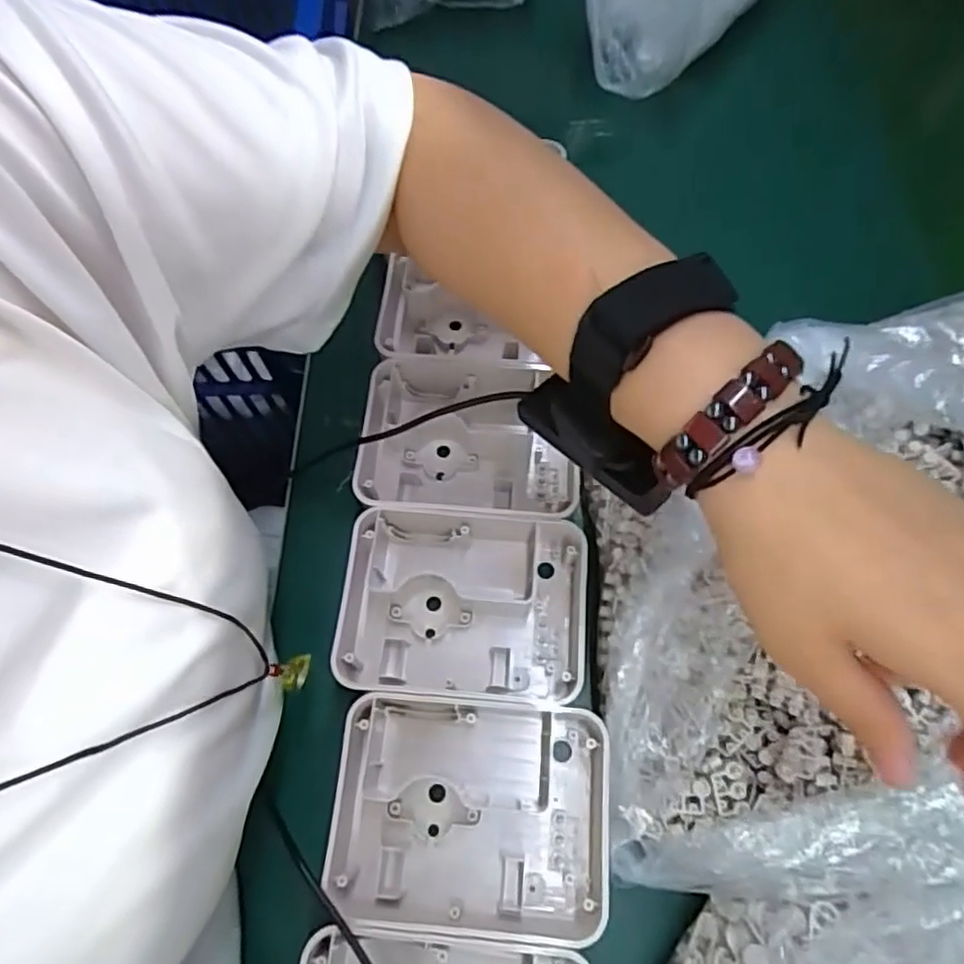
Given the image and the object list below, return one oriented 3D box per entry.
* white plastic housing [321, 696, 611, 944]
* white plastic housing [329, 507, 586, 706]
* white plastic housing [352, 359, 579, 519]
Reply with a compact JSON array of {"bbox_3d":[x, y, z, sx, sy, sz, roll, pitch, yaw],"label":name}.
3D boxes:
[{"bbox_3d":[-0.006,0.160,0.321,0.131,0.034,0.100,3,65,2],"label":"white plastic housing"},{"bbox_3d":[-0.008,0.069,0.365,0.131,0.046,0.100,3,65,2],"label":"white plastic housing"},{"bbox_3d":[-0.010,-0.022,0.396,0.128,0.034,0.098,4,65,3],"label":"white plastic housing"}]

